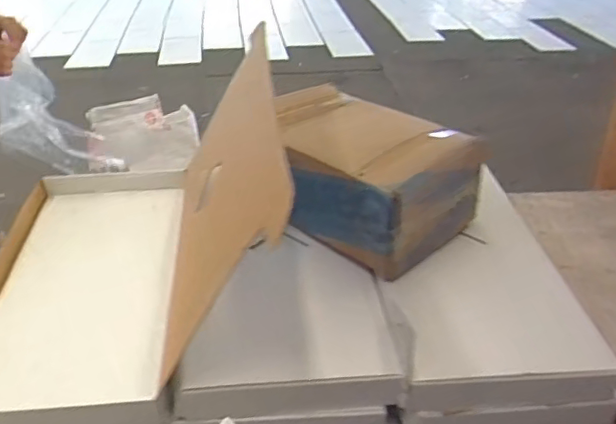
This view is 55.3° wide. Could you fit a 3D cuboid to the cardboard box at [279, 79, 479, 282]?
[{"bbox_3d":[0.104,-0.080,1.138,0.304,0.208,0.379,-27,41,-34],"label":"cardboard box"}]

